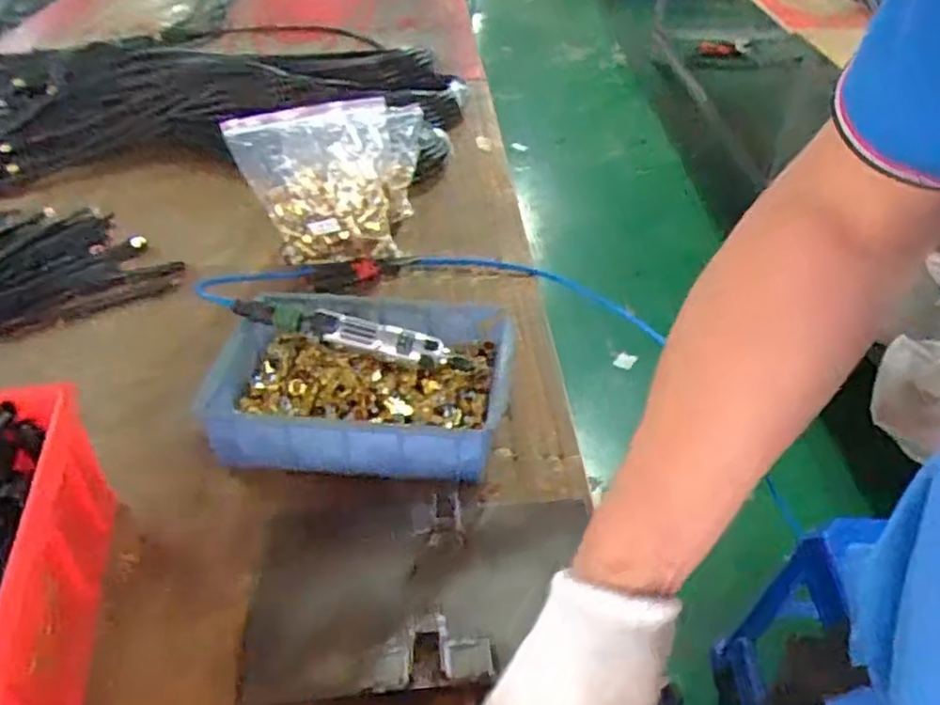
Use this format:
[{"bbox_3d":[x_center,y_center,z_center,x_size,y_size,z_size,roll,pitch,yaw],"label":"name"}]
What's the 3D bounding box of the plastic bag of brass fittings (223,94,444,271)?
[{"bbox_3d":[-0.167,-0.225,0.954,0.262,0.206,0.102,-22,45,-25],"label":"plastic bag of brass fittings"}]

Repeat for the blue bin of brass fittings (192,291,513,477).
[{"bbox_3d":[-0.109,0.026,0.766,0.298,0.073,0.213,4,40,4],"label":"blue bin of brass fittings"}]

